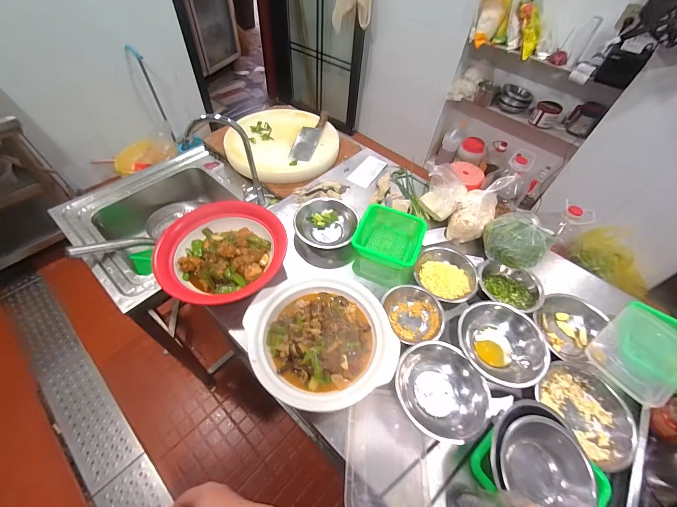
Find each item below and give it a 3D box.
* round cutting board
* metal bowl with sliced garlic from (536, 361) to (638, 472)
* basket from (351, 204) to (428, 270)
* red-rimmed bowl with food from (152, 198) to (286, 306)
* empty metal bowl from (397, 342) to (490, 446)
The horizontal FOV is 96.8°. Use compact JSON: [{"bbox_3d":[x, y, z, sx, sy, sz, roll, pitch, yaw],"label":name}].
[{"bbox_3d":[-0.197,-0.407,1.140,0.383,0.084,0.432,-34,62,-26],"label":"round cutting board"},{"bbox_3d":[0.500,0.314,0.606,0.156,0.051,0.184,-21,57,-19],"label":"metal bowl with sliced garlic"},{"bbox_3d":[0.141,-0.050,0.844,0.174,0.068,0.190,16,53,8],"label":"basket"},{"bbox_3d":[-0.283,-0.015,0.750,0.286,0.068,0.272,2,53,-3],"label":"red-rimmed bowl with food"},{"bbox_3d":[0.202,0.269,0.598,0.176,0.057,0.161,2,53,-3],"label":"empty metal bowl"}]

